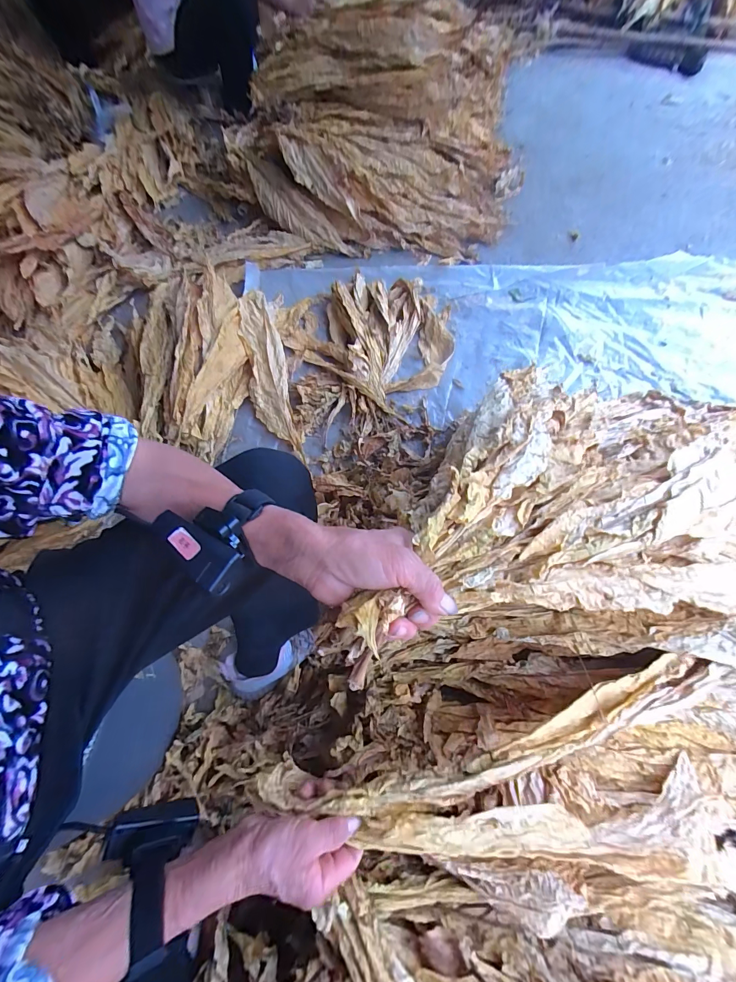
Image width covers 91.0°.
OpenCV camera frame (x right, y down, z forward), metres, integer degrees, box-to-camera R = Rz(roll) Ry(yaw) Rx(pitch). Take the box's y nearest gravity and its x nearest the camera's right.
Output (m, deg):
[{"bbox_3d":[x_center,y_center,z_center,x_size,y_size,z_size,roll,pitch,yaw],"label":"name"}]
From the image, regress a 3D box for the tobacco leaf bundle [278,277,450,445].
[{"bbox_3d":[-0.001,-0.360,0.878,0.412,0.059,0.449,-13,65,-3],"label":"tobacco leaf bundle"}]

